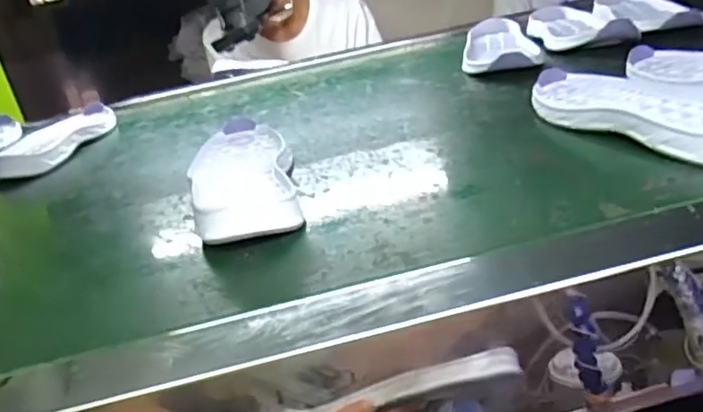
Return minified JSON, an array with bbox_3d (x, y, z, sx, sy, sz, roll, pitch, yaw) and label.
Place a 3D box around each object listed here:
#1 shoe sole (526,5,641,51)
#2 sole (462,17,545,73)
[{"bbox_3d":[0.276,-0.225,0.749,0.090,0.037,0.224,-4,18,9],"label":"shoe sole"},{"bbox_3d":[0.180,-0.202,0.744,0.087,0.042,0.258,-4,18,11],"label":"sole"}]

